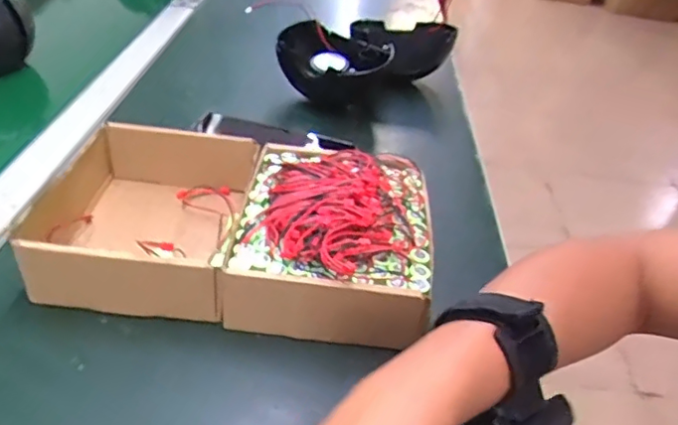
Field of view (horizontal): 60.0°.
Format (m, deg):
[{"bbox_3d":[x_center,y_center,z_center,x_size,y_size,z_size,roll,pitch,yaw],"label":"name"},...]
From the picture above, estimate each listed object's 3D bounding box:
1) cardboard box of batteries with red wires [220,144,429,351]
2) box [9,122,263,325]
[{"bbox_3d":[-0.005,0.013,0.444,0.142,0.069,0.164,8,36,-1],"label":"cardboard box of batteries with red wires"},{"bbox_3d":[-0.141,0.000,0.447,0.134,0.051,0.167,8,36,0],"label":"box"}]

